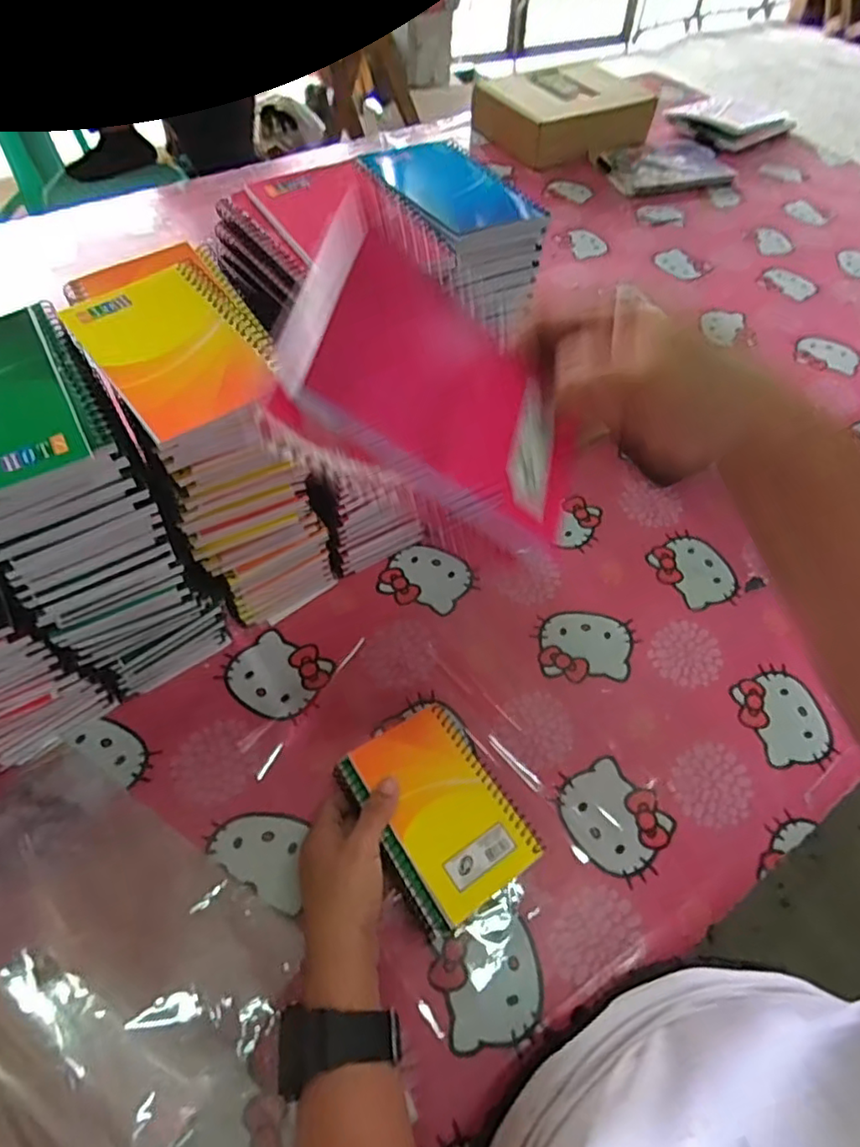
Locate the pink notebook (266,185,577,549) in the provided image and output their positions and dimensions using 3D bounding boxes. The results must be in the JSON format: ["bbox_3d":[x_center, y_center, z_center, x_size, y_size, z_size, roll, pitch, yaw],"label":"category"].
[{"bbox_3d":[0.009,-0.068,0.234,0.131,0.006,0.093,27,69,-33],"label":"pink notebook"}]

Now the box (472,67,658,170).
[{"bbox_3d":[0.246,-0.841,1.099,0.279,0.090,0.191,-27,62,-19],"label":"box"}]

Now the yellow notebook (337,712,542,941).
[{"bbox_3d":[0.006,0.165,0.422,0.093,0.016,0.130,-29,62,-20],"label":"yellow notebook"}]

